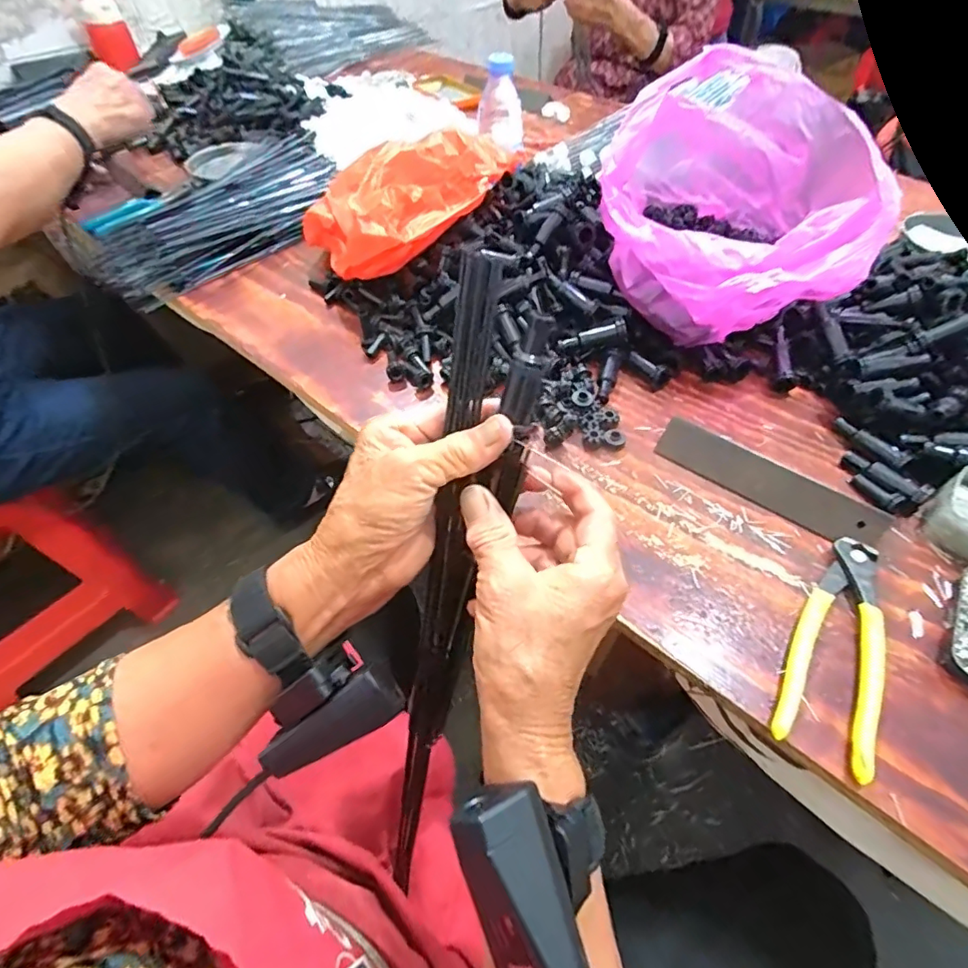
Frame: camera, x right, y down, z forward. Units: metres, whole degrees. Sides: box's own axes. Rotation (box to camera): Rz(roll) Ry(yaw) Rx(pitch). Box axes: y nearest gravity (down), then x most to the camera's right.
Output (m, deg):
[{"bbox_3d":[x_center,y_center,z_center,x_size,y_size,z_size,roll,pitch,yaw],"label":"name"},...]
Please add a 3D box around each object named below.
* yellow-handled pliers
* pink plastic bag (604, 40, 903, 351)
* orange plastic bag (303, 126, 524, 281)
[{"bbox_3d":[0.237,0.104,0.357,0.052,0.018,0.163,25,54,17],"label":"yellow-handled pliers"},{"bbox_3d":[0.247,-0.259,0.529,0.246,0.189,0.252,24,53,16],"label":"pink plastic bag"},{"bbox_3d":[-0.091,-0.317,0.606,0.166,0.106,0.216,36,58,24],"label":"orange plastic bag"}]

